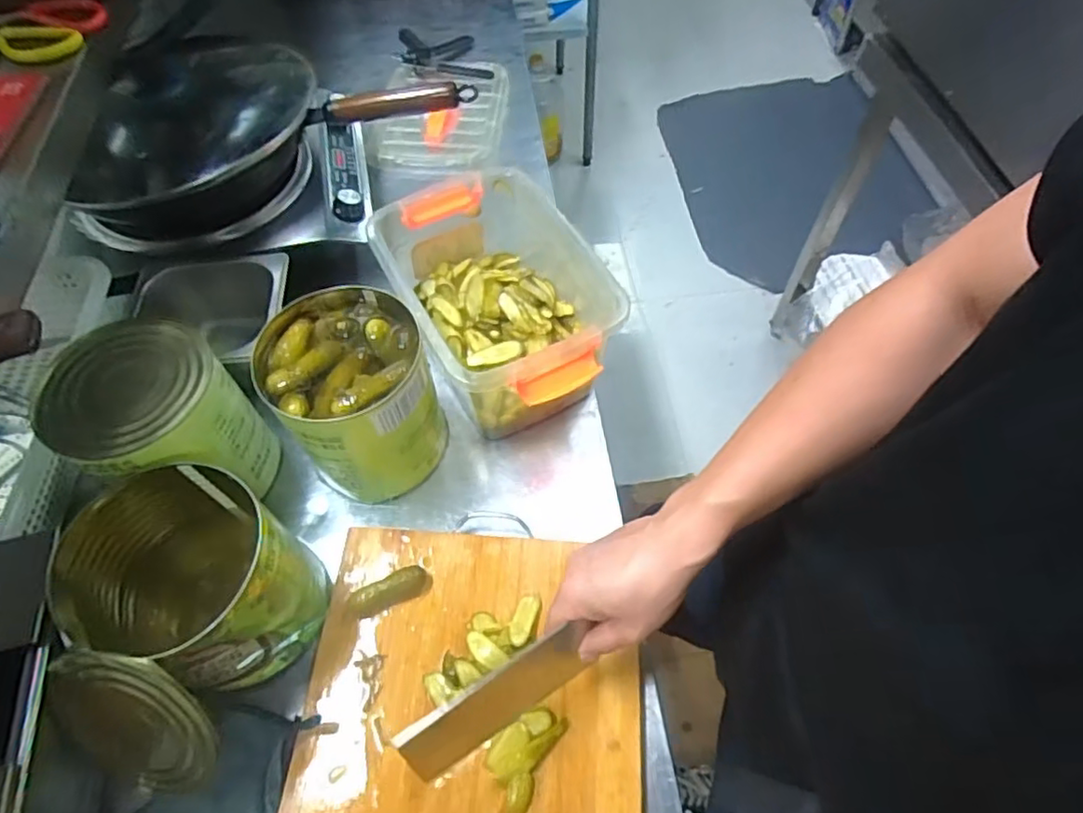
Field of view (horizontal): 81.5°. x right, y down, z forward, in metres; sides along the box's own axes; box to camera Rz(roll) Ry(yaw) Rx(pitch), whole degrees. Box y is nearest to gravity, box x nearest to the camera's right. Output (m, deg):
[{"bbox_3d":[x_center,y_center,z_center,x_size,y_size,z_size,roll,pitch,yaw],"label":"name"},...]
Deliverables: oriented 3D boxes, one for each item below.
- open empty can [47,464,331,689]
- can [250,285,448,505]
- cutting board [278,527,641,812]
[{"bbox_3d":[-0.283,0.158,0.544,0.142,0.186,0.141,0,58,1],"label":"open empty can"},{"bbox_3d":[-0.183,-0.009,0.646,0.142,0.164,0.147,0,58,1],"label":"can"},{"bbox_3d":[-0.066,0.298,0.540,0.296,0.038,0.388,1,58,4],"label":"cutting board"}]

